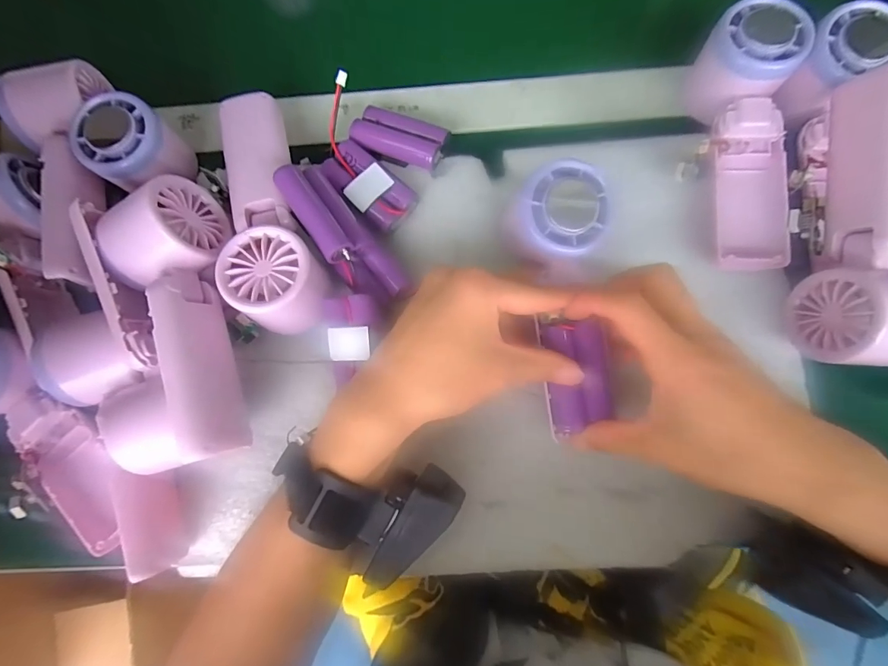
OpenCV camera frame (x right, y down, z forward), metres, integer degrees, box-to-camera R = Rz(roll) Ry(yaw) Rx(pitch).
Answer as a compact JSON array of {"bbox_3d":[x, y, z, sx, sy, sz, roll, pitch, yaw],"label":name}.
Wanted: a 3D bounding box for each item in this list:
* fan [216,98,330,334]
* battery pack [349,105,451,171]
[{"bbox_3d":[-0.118,-0.082,0.271,0.053,0.044,0.164,-21,80,1],"label":"fan"},{"bbox_3d":[-0.032,-0.141,0.304,0.064,0.014,0.033,17,83,7],"label":"battery pack"}]

